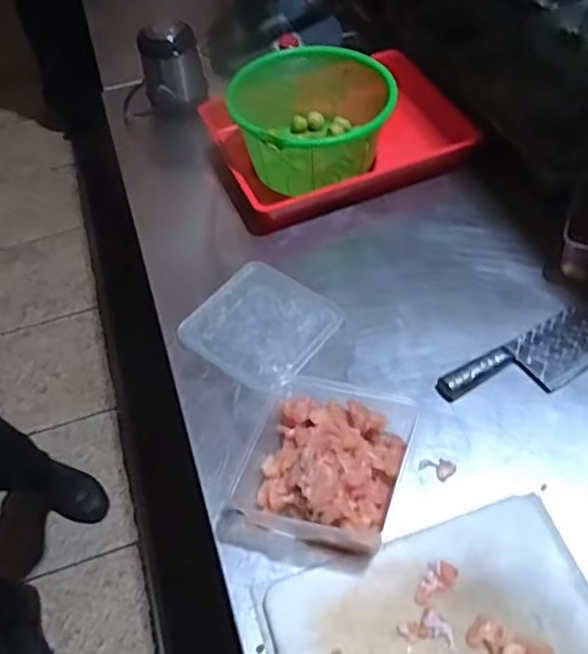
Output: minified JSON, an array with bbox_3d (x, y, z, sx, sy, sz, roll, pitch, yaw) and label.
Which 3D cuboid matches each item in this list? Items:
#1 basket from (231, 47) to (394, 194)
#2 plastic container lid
[{"bbox_3d":[0.031,-0.330,0.973,0.235,0.140,0.237,-6,52,1],"label":"basket"},{"bbox_3d":[-0.044,-0.005,0.820,0.172,0.007,0.172,30,61,25],"label":"plastic container lid"}]

